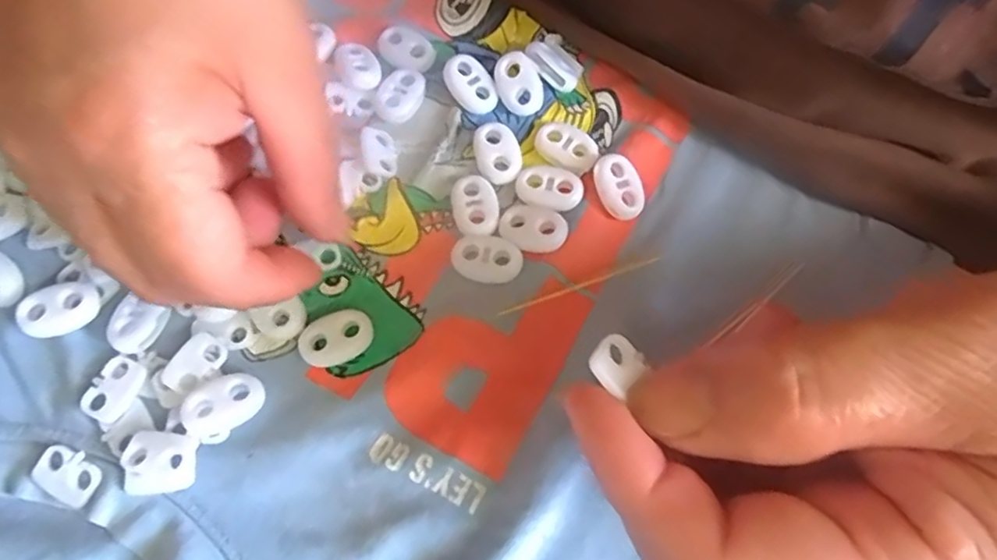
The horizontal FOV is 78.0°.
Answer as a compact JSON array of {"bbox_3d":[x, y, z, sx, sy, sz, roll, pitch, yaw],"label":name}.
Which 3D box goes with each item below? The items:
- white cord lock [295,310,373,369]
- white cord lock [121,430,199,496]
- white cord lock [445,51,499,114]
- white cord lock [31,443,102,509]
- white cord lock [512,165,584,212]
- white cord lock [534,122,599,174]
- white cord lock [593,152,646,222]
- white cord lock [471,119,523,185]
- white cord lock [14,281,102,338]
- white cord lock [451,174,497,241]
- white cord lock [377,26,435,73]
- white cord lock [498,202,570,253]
[{"bbox_3d":[-0.049,0.018,0.187,0.022,0.004,0.015,-20,70,-9],"label":"white cord lock"},{"bbox_3d":[-0.094,0.051,0.171,0.019,0.005,0.016,1,68,-1],"label":"white cord lock"},{"bbox_3d":[-0.010,-0.069,0.218,0.014,0.004,0.022,-40,98,0],"label":"white cord lock"},{"bbox_3d":[-0.120,0.054,0.171,0.018,0.004,0.013,35,72,12],"label":"white cord lock"},{"bbox_3d":[0.016,-0.031,0.202,0.023,0.004,0.015,14,69,5],"label":"white cord lock"},{"bbox_3d":[0.023,-0.046,0.210,0.022,0.004,0.015,20,69,7],"label":"white cord lock"},{"bbox_3d":[0.040,-0.031,0.203,0.014,0.004,0.022,-23,87,-2],"label":"white cord lock"},{"bbox_3d":[-0.001,-0.044,0.209,0.015,0.005,0.022,-14,69,-7],"label":"white cord lock"},{"bbox_3d":[-0.132,0.009,0.186,0.021,0.008,0.014,-21,70,-9],"label":"white cord lock"},{"bbox_3d":[-0.008,-0.024,0.202,0.014,0.004,0.023,-12,69,-6],"label":"white cord lock"},{"bbox_3d":[-0.034,-0.085,0.225,0.021,0.005,0.015,42,73,14],"label":"white cord lock"},{"bbox_3d":[0.011,-0.016,0.198,0.021,0.004,0.014,23,70,8],"label":"white cord lock"}]

